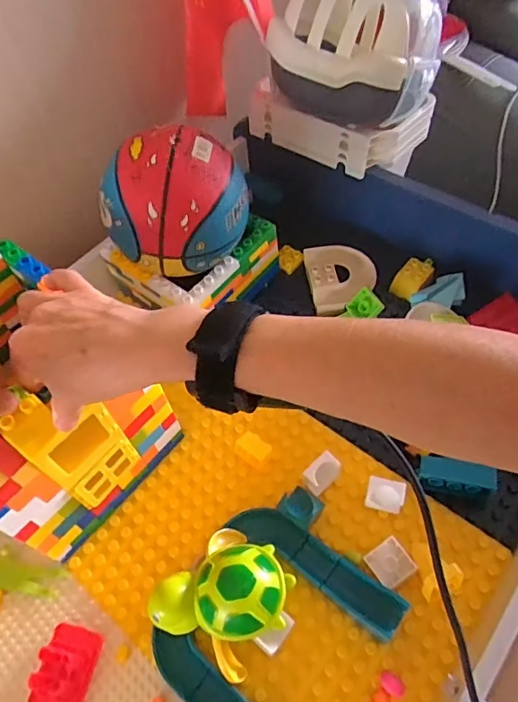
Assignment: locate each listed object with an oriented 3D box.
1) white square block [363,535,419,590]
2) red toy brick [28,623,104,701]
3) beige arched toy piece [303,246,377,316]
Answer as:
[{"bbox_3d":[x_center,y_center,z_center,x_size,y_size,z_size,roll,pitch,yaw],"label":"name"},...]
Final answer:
[{"bbox_3d":[0.109,0.179,0.420,0.032,0.019,0.032,-30,58,-15],"label":"white square block"},{"bbox_3d":[-0.155,0.256,0.400,0.040,0.026,0.062,8,56,10],"label":"red toy brick"},{"bbox_3d":[0.100,-0.090,0.599,0.078,0.016,0.102,-8,55,-1],"label":"beige arched toy piece"}]

